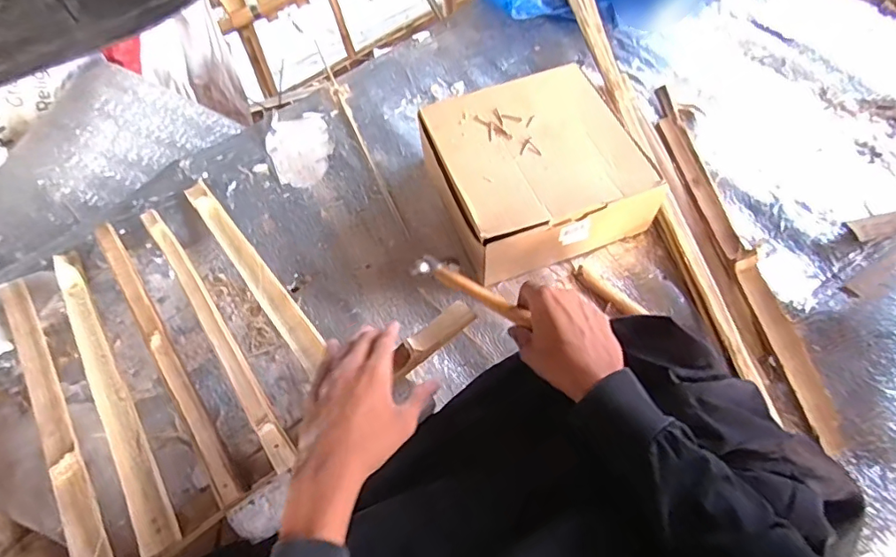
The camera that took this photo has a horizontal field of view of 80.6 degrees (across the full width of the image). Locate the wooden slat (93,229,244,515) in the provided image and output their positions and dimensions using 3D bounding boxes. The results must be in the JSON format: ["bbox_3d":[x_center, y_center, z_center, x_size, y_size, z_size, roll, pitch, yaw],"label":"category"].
[{"bbox_3d":[-0.358,0.071,0.646,0.027,0.010,0.499,-33,54,-20],"label":"wooden slat"}]

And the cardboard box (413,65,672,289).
[{"bbox_3d":[0.119,-0.152,0.745,0.252,0.108,0.255,-22,62,-10],"label":"cardboard box"}]

